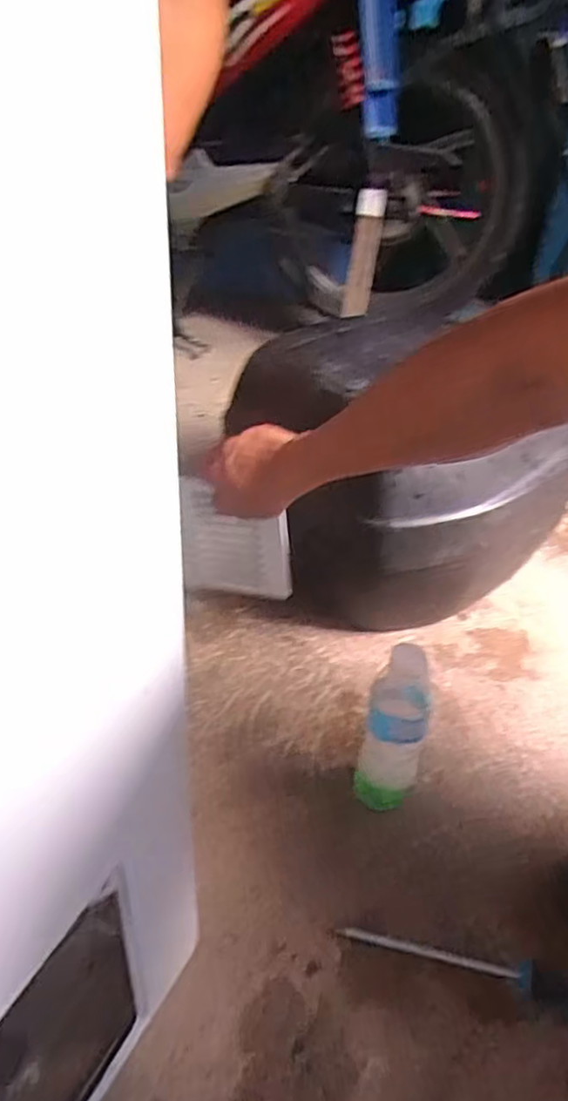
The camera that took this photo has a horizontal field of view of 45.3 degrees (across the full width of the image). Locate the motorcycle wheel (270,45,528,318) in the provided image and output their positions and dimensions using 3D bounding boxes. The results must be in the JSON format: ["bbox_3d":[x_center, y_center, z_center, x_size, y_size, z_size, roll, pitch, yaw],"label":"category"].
[{"bbox_3d":[0.244,-0.703,1.415,0.541,0.533,0.102,-10,56,3],"label":"motorcycle wheel"}]

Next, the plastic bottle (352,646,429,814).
[{"bbox_3d":[0.100,0.163,0.612,0.056,0.189,0.050,9,37,7],"label":"plastic bottle"}]

